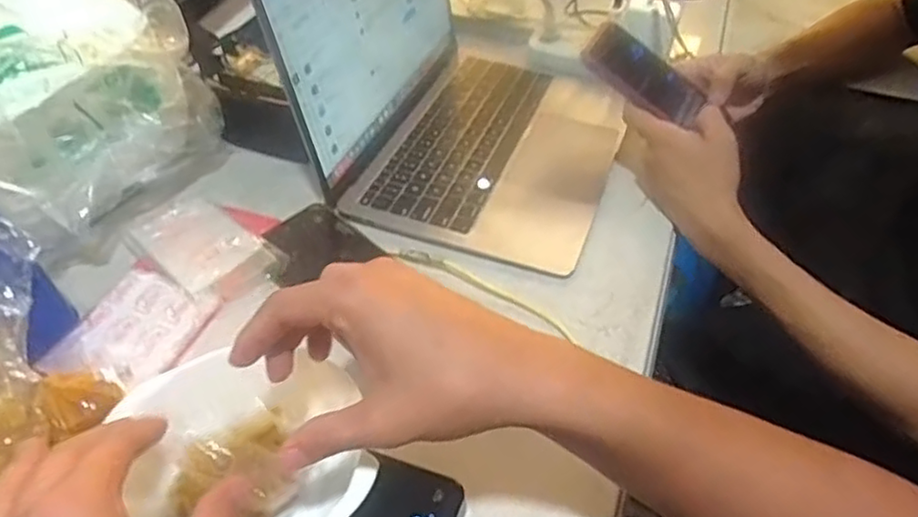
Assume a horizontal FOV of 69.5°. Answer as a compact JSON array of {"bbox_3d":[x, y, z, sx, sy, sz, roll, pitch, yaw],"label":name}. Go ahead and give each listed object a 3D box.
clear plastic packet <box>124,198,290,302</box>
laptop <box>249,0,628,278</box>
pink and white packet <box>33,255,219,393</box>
[{"bbox_3d":[-0.206,-0.009,0.537,0.133,0.021,0.074,29,54,30],"label":"clear plastic packet"},{"bbox_3d":[0.023,-0.182,0.579,0.261,0.184,0.290,17,49,14],"label":"laptop"},{"bbox_3d":[-0.236,0.050,0.480,0.081,0.016,0.106,19,49,16],"label":"pink and white packet"}]

